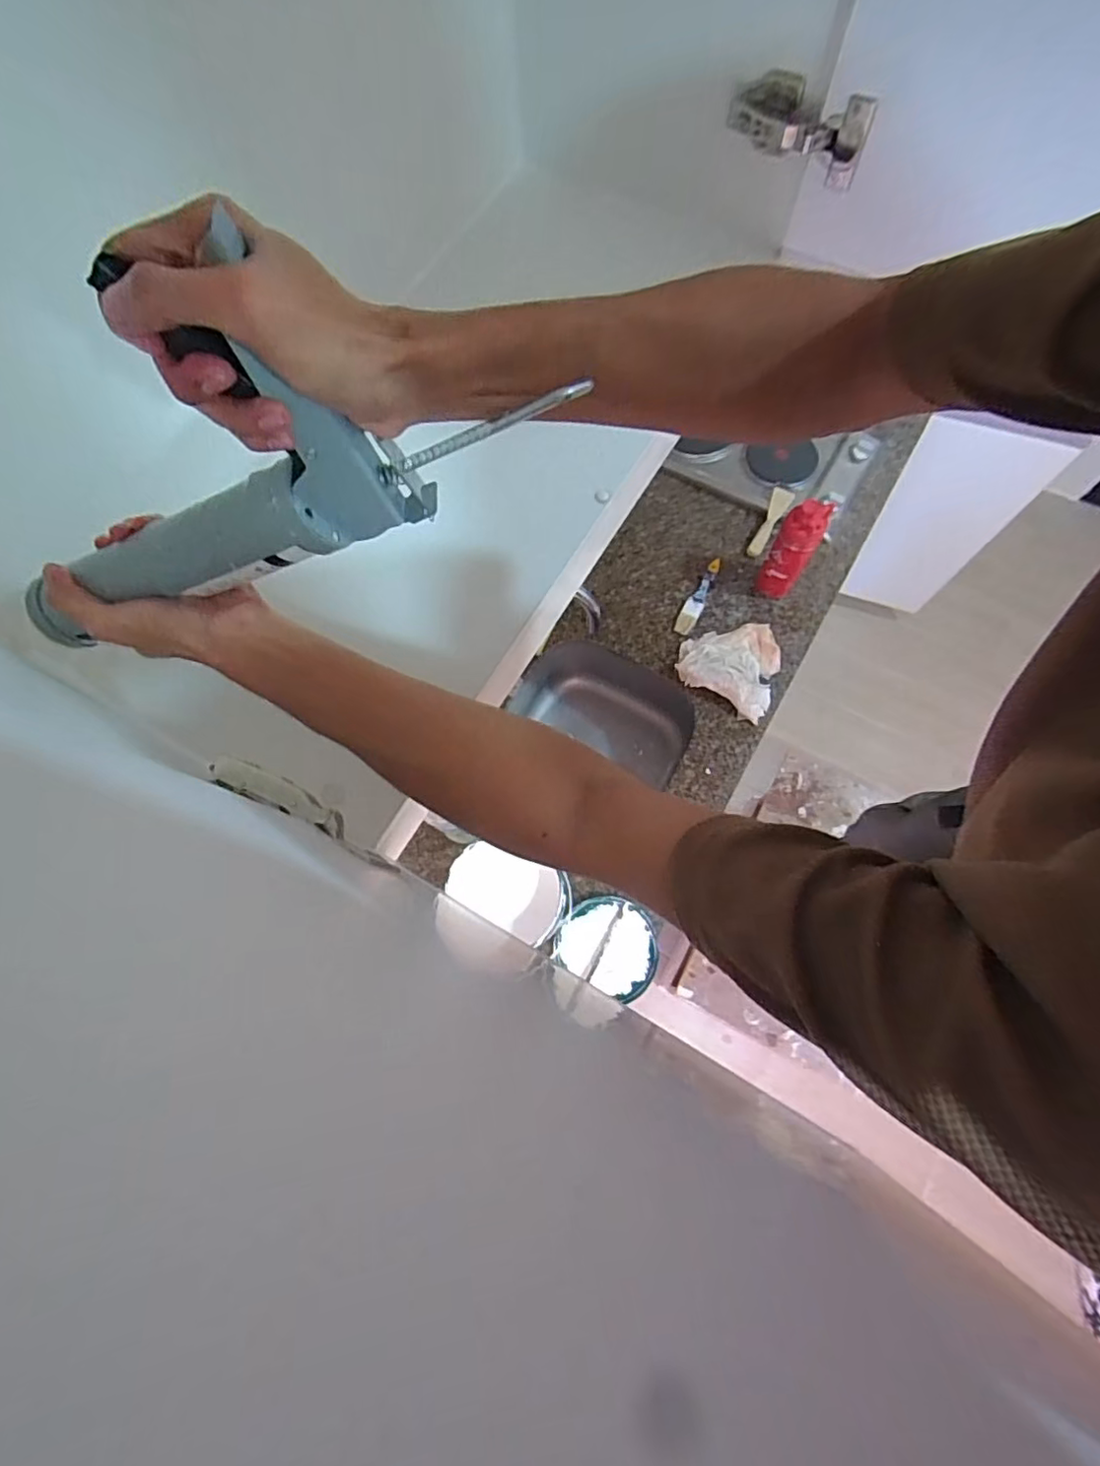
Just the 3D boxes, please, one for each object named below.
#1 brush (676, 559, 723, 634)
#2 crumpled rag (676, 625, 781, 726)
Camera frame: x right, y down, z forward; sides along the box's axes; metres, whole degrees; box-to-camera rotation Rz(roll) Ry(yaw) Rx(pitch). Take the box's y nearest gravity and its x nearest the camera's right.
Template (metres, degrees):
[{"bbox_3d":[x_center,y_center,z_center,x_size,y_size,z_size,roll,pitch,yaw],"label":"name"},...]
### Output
[{"bbox_3d":[0.311,-0.287,1.278,0.036,0.015,0.190,25,75,8],"label":"brush"},{"bbox_3d":[0.354,-0.140,1.211,0.187,0.051,0.188,17,74,6],"label":"crumpled rag"}]

